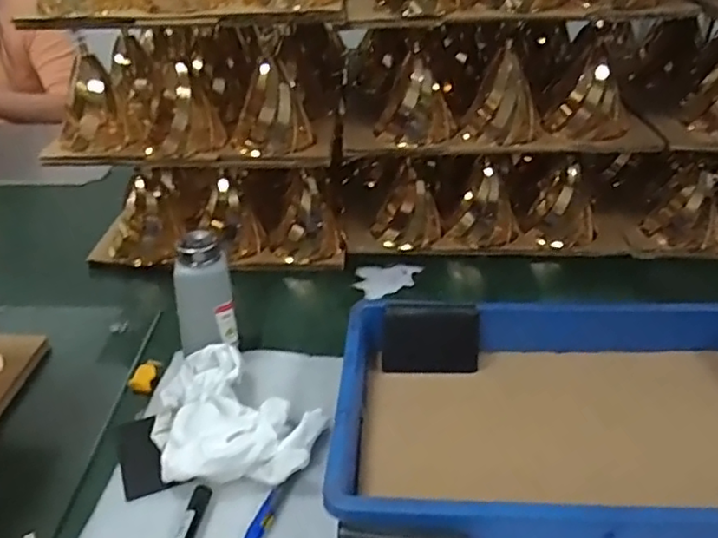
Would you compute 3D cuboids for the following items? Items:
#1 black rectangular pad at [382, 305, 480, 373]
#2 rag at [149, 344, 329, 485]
[{"bbox_3d":[0.067,0.066,0.589,0.090,0.061,0.014,0,2,-3],"label":"black rectangular pad"},{"bbox_3d":[-0.114,0.127,0.522,0.172,0.037,0.120,27,45,29],"label":"rag"}]

